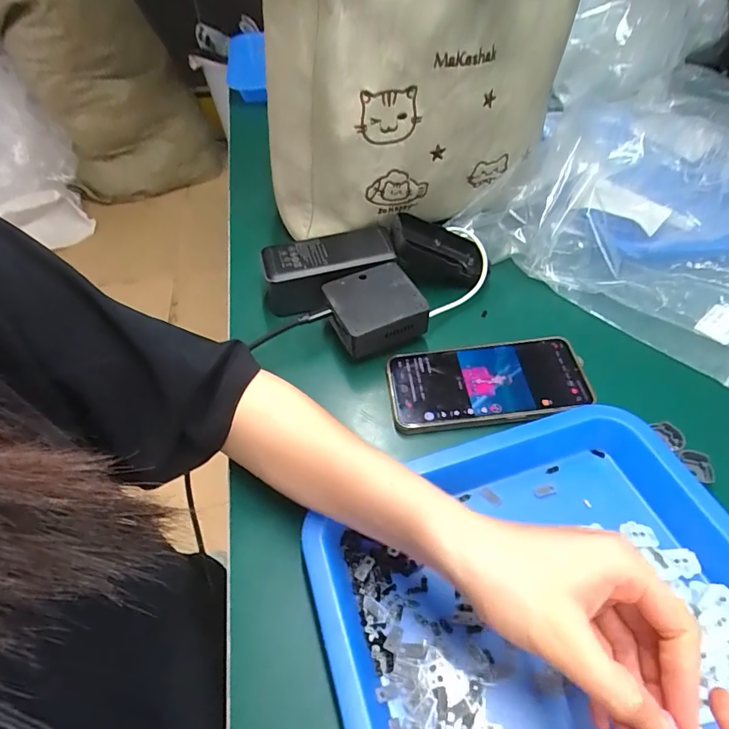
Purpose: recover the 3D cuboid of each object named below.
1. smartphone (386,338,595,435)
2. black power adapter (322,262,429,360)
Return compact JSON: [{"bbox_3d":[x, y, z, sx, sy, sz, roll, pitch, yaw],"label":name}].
[{"bbox_3d":[0.104,0.016,0.397,0.162,0.012,0.080,-6,51,0],"label":"smartphone"},{"bbox_3d":[0.009,-0.048,0.429,0.076,0.040,0.070,-20,52,-12],"label":"black power adapter"}]

